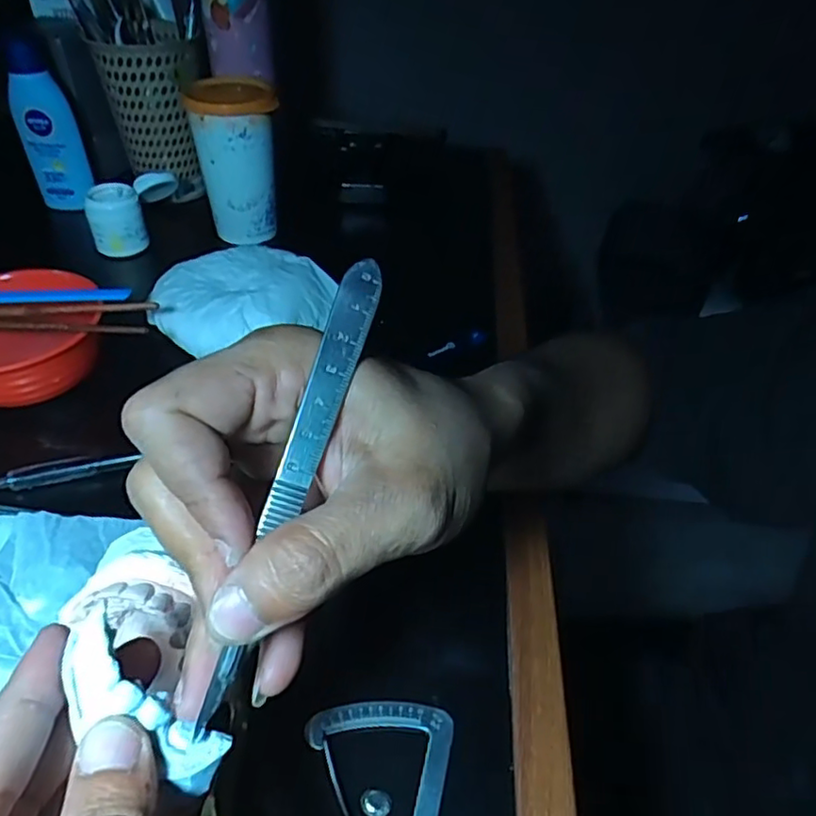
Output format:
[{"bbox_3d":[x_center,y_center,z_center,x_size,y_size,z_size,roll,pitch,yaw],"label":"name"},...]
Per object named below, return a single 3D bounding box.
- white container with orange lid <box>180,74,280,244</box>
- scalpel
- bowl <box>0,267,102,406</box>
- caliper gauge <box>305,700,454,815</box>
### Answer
[{"bbox_3d":[-0.151,-0.218,0.549,0.069,0.122,0.071,-7,44,-12],"label":"white container with orange lid"},{"bbox_3d":[-0.031,0.022,0.174,0.008,0.006,0.140,16,81,12],"label":"scalpel"},{"bbox_3d":[-0.256,-0.046,0.400,0.111,0.044,0.091,-8,44,-14],"label":"bowl"},{"bbox_3d":[-0.018,0.162,0.238,0.059,0.007,0.100,10,43,5],"label":"caliper gauge"}]

